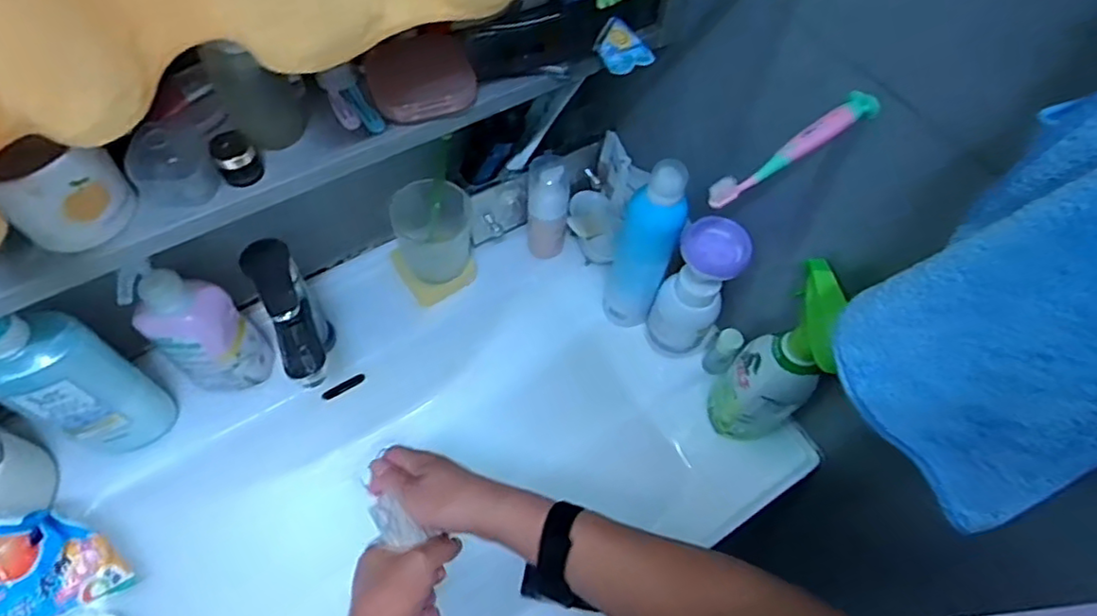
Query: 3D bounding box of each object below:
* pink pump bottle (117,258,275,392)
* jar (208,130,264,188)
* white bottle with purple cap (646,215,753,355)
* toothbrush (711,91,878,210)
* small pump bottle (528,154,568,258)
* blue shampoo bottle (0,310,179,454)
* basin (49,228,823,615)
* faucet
[{"bbox_3d":[-0.338,0.017,0.602,0.063,0.193,0.078,40,66,18],"label":"pink pump bottle"},{"bbox_3d":[-0.219,-0.105,0.442,0.027,0.032,0.021,-28,66,-17],"label":"jar"},{"bbox_3d":[0.155,-0.015,0.669,0.068,0.181,0.069,1,61,-2],"label":"white bottle with purple cap"},{"bbox_3d":[0.166,-0.111,0.431,0.135,0.031,0.023,-28,66,-17],"label":"toothbrush"},{"bbox_3d":[0.001,-0.115,0.735,0.051,0.132,0.059,-5,61,-6],"label":"small pump bottle"},{"bbox_3d":[-0.422,0.075,0.571,0.051,0.232,0.079,26,62,11],"label":"blue shampoo bottle"},{"bbox_3d":[-0.174,0.205,0.694,0.771,0.161,0.464,-28,66,-18],"label":"basin"},{"bbox_3d":[-0.239,0.029,0.628,0.047,0.178,0.144,-24,65,-16],"label":"faucet"}]

